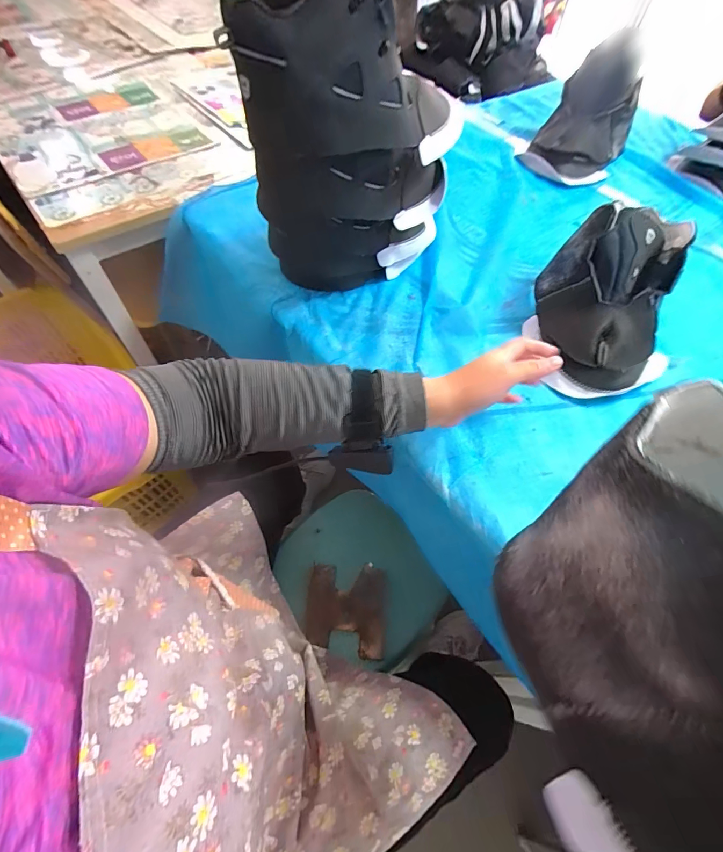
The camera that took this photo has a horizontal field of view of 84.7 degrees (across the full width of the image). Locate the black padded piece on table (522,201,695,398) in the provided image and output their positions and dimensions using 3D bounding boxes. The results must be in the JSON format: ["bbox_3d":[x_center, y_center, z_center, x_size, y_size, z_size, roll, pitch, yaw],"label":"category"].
[{"bbox_3d":[0.332,-0.184,0.551,0.155,0.146,0.234,27,60,14],"label":"black padded piece on table"}]

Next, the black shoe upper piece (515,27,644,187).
[{"bbox_3d":[0.477,-0.656,0.825,0.187,0.195,0.194,25,59,13],"label":"black shoe upper piece"}]

